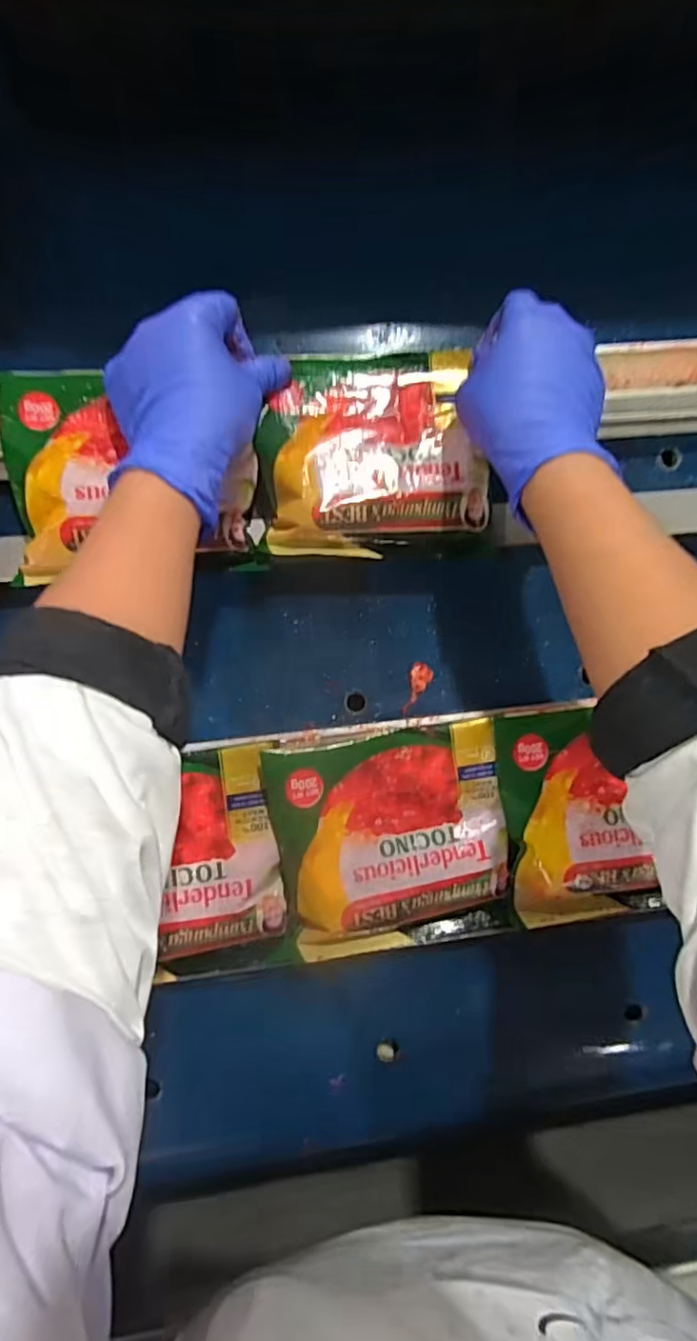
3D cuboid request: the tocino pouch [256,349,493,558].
[{"bbox_3d":[0.015,-0.136,0.384,0.137,0.020,0.123,-5,84,-7],"label":"tocino pouch"}]

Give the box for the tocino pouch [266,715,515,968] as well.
[{"bbox_3d":[0.027,0.103,0.378,0.138,0.037,0.128,-9,80,-6],"label":"tocino pouch"}]

